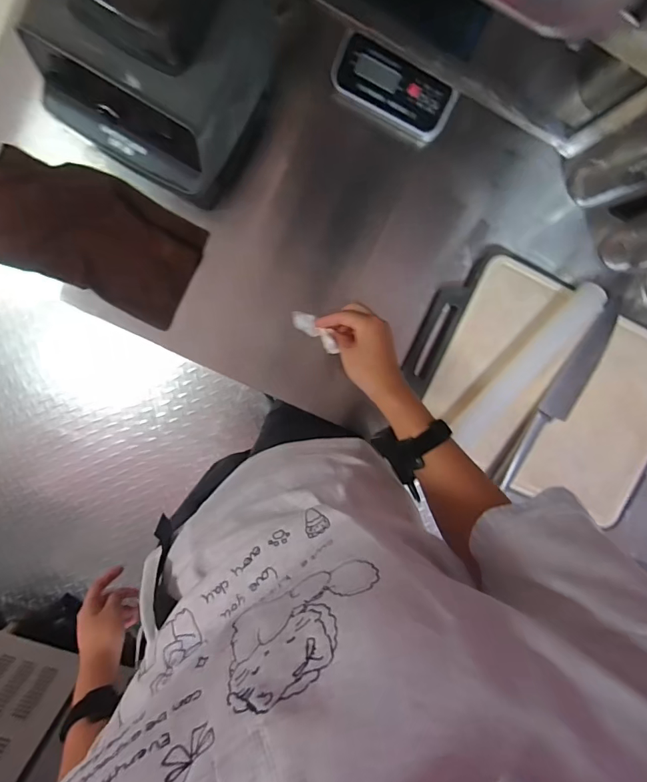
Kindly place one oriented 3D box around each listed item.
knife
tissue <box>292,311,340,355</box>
[{"bbox_3d":[0.345,0.013,0.633,0.050,0.014,0.293,27,93,-8],"label":"knife"},{"bbox_3d":[-0.008,-0.075,0.555,0.074,0.021,0.025,40,92,12],"label":"tissue"}]

